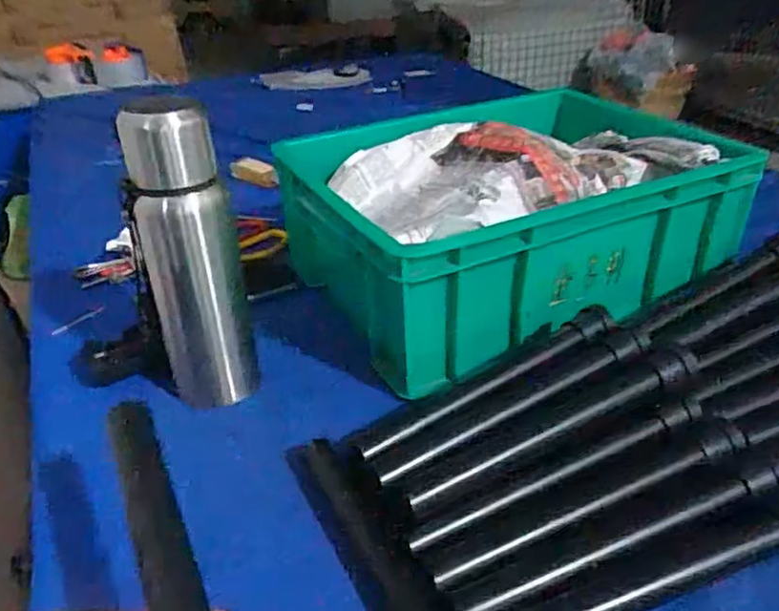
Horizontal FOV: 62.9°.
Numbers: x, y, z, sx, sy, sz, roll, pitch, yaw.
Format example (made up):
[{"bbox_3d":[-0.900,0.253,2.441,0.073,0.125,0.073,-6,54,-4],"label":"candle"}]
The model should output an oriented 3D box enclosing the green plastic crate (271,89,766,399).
[{"bbox_3d":[0.128,-0.105,0.673,0.430,0.131,0.309,-18,35,-23],"label":"green plastic crate"}]

